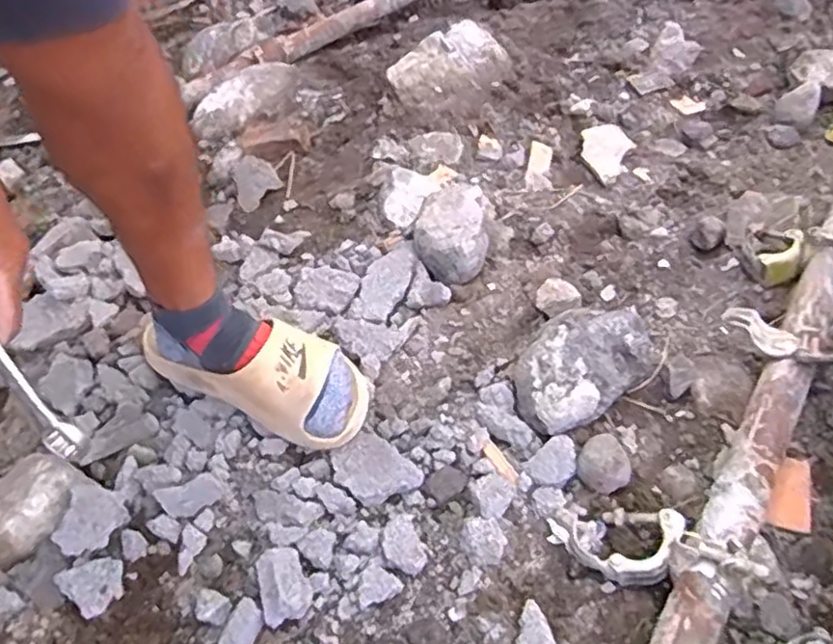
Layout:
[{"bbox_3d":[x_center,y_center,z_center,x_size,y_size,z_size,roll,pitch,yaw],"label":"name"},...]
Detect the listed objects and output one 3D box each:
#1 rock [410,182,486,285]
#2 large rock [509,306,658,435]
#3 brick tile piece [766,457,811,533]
[{"bbox_3d":[0.047,-0.111,0.902,0.101,0.075,0.137,2,53,0],"label":"rock"},{"bbox_3d":[0.187,0.046,0.769,0.182,0.087,0.102,-32,60,-22],"label":"large rock"},{"bbox_3d":[0.386,0.175,0.705,0.038,0.007,0.082,20,55,14],"label":"brick tile piece"}]

